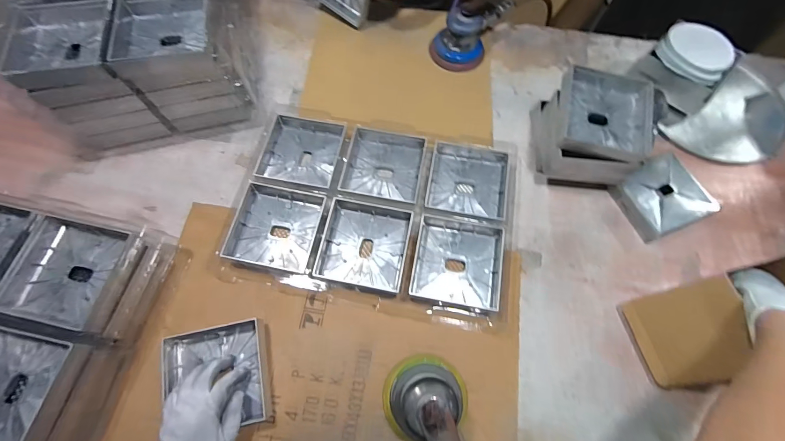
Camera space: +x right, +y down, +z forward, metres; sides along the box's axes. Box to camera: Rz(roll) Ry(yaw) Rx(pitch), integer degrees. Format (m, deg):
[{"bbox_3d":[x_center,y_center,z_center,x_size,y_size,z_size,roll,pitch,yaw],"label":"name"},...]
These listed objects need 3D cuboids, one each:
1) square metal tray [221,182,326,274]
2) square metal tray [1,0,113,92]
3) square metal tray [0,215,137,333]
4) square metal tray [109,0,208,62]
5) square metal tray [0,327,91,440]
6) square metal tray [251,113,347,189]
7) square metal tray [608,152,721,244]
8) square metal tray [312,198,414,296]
[{"bbox_3d":[-0.188,0.012,0.589,0.136,0.033,0.141,9,65,3],"label":"square metal tray"},{"bbox_3d":[-0.500,-0.275,0.549,0.147,0.041,0.157,-9,67,-4],"label":"square metal tray"},{"bbox_3d":[-0.432,0.072,0.484,0.147,0.039,0.145,11,67,4],"label":"square metal tray"},{"bbox_3d":[-0.350,-0.302,0.553,0.136,0.032,0.140,-12,68,-6],"label":"square metal tray"},{"bbox_3d":[-0.468,0.209,0.436,0.150,0.047,0.141,10,67,4],"label":"square metal tray"},{"bbox_3d":[-0.160,-0.127,0.648,0.138,0.034,0.142,9,65,2],"label":"square metal tray"},{"bbox_3d":[0.469,-0.042,0.625,0.140,0.036,0.126,-21,68,-11],"label":"square metal tray"},{"bbox_3d":[-0.044,0.039,0.578,0.137,0.033,0.141,11,65,3],"label":"square metal tray"}]

